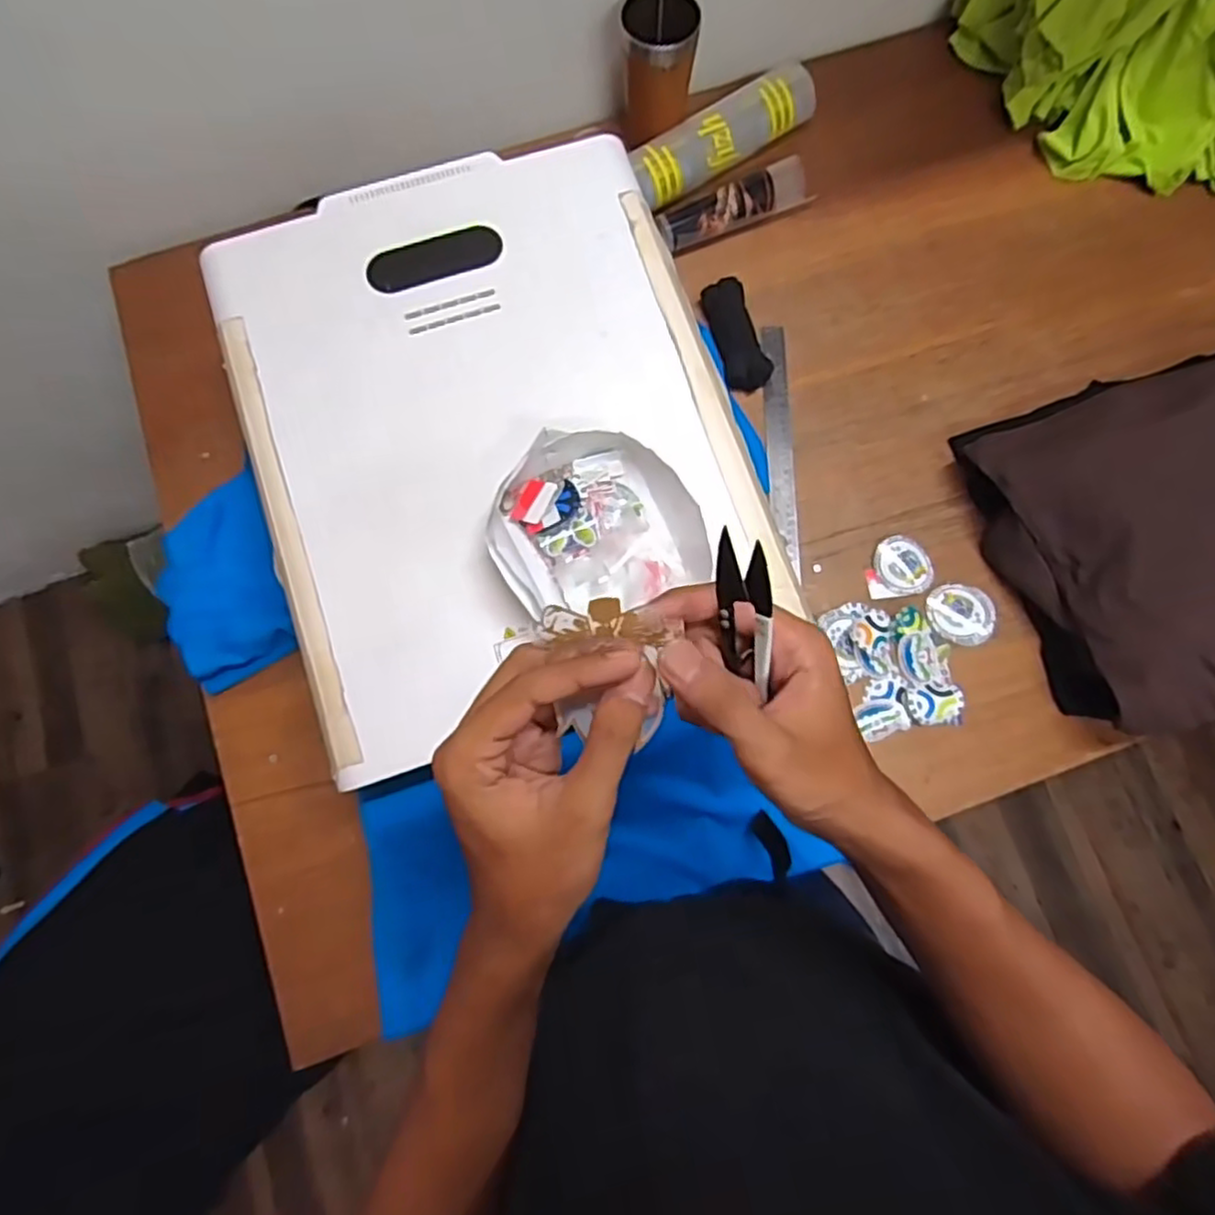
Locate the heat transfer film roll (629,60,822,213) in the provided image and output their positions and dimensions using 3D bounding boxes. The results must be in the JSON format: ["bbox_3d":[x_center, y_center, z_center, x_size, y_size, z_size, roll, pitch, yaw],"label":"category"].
[{"bbox_3d":[0.133,-0.548,0.835,0.245,0.056,0.068,-32,80,-8],"label":"heat transfer film roll"}]

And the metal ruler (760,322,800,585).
[{"bbox_3d":[0.189,-0.181,0.782,0.028,0.007,0.287,0,78,-1],"label":"metal ruler"}]

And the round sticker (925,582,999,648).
[{"bbox_3d":[0.367,0.007,0.737,0.066,0.009,0.064,-4,78,-2],"label":"round sticker"}]

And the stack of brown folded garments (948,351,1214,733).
[{"bbox_3d":[0.659,-0.101,0.721,0.510,0.098,0.348,-18,79,-5],"label":"stack of brown folded garments"}]

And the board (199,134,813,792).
[{"bbox_3d":[-0.100,-0.160,0.614,0.398,0.026,0.491,-18,79,-5],"label":"board"}]

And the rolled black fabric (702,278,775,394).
[{"bbox_3d":[0.143,-0.305,0.798,0.048,0.029,0.130,-12,78,-4],"label":"rolled black fabric"}]

